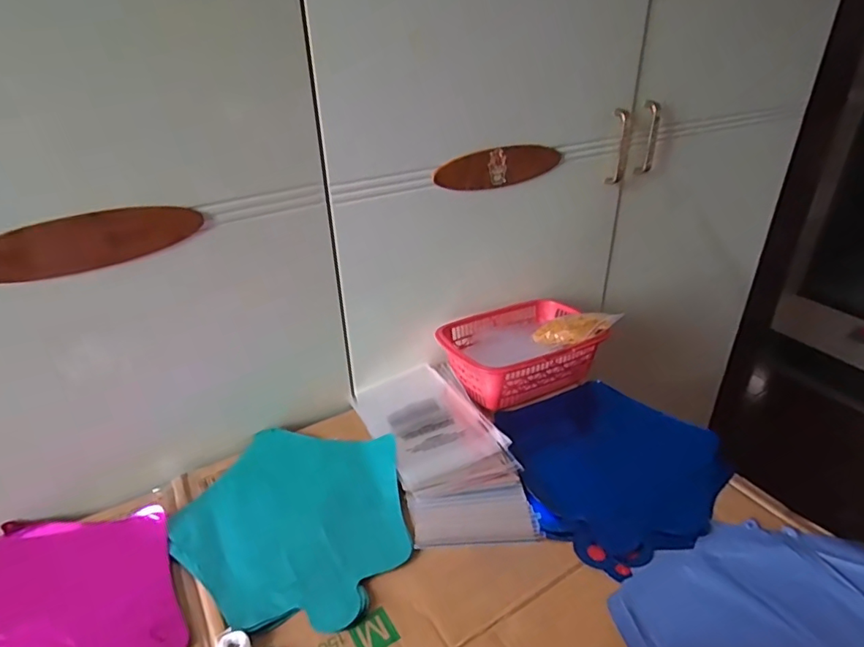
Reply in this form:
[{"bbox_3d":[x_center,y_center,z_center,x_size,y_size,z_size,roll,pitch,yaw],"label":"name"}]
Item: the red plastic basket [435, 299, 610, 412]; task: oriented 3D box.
[{"bbox_3d":[0.119,0.033,0.713,0.213,0.067,0.146,-16,32,-22],"label":"red plastic basket"}]

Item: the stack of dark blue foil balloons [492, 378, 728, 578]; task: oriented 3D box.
[{"bbox_3d":[0.196,0.145,0.575,0.224,0.010,0.229,-14,31,-20],"label":"stack of dark blue foil balloons"}]

